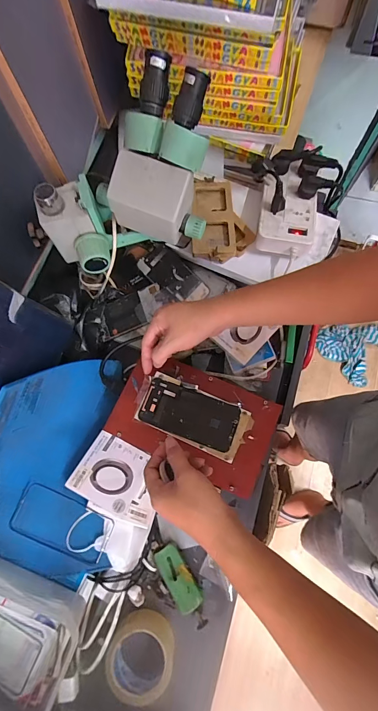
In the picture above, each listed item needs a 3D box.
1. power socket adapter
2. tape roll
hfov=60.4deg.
[{"bbox_3d":[0.189,-0.282,0.611,0.103,0.039,0.189,15,75,6],"label":"power socket adapter"},{"bbox_3d":[-0.072,0.456,0.497,0.094,0.044,0.098,0,74,2],"label":"tape roll"}]

